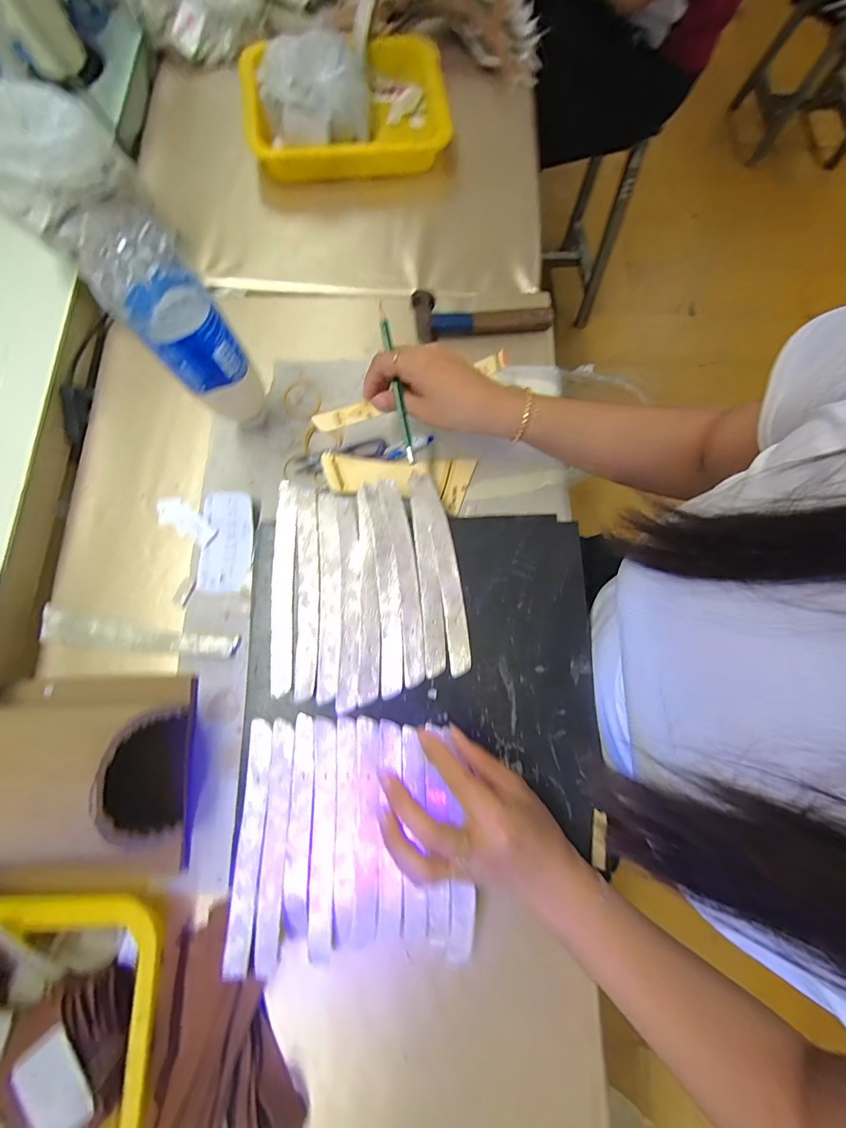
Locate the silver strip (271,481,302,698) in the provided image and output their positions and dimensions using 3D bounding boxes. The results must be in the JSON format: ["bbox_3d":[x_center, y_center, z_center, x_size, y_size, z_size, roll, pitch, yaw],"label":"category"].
[{"bbox_3d":[-0.127,0.017,0.382,0.019,0.006,0.195,-1,79,0],"label":"silver strip"}]

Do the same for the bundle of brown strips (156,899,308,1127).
[{"bbox_3d":[-0.154,0.407,0.322,0.110,0.036,0.232,-5,77,-2],"label":"bundle of brown strips"}]

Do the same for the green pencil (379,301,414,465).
[{"bbox_3d":[-0.025,-0.166,0.388,0.007,0.010,0.142,-12,96,-3],"label":"green pencil"}]

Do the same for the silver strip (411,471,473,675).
[{"bbox_3d":[0.020,0.001,0.383,0.024,0.004,0.192,-11,78,-4],"label":"silver strip"}]

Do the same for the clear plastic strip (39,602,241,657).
[{"bbox_3d":[-0.280,0.071,0.408,0.195,0.008,0.031,9,74,3],"label":"clear plastic strip"}]

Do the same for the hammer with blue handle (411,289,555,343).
[{"bbox_3d":[0.069,-0.291,0.486,0.157,0.038,0.056,-9,77,-3],"label":"hammer with blue handle"}]

